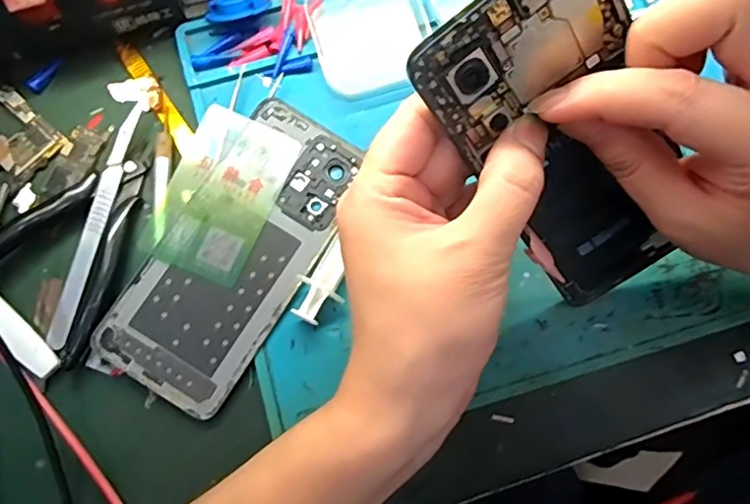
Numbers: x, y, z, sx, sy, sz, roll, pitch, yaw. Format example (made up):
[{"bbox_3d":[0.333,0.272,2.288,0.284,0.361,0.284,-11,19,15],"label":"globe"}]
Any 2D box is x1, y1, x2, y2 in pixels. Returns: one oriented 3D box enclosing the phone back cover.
[{"bbox_3d":[-0.069,-0.001,0.290,0.069,0.008,0.158,31,79,7],"label":"phone back cover"}]

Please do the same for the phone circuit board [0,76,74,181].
[{"bbox_3d":[-0.206,-0.066,0.310,0.067,0.005,0.044,43,80,9],"label":"phone circuit board"}]

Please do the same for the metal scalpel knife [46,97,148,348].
[{"bbox_3d":[-0.146,-0.019,0.297,0.013,0.007,0.137,11,77,3],"label":"metal scalpel knife"}]

